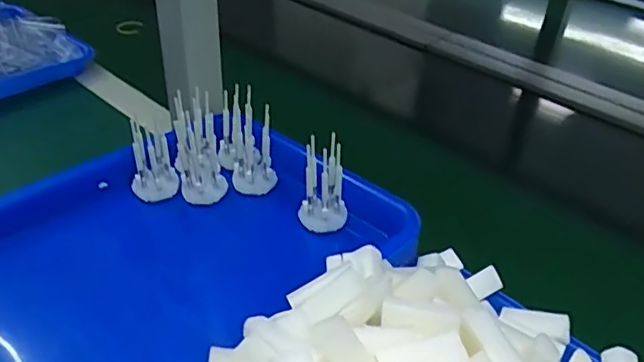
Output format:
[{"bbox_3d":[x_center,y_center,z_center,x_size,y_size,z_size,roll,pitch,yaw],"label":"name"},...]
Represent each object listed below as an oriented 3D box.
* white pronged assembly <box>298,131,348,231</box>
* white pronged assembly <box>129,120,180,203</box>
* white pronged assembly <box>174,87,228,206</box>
[{"bbox_3d":[0.003,0.004,0.446,0.036,0.075,0.027,12,37,11],"label":"white pronged assembly"},{"bbox_3d":[-0.142,-0.017,0.476,0.036,0.066,0.027,-7,38,-14],"label":"white pronged assembly"},{"bbox_3d":[-0.108,-0.027,0.492,0.039,0.042,0.096,-7,75,-15],"label":"white pronged assembly"}]

